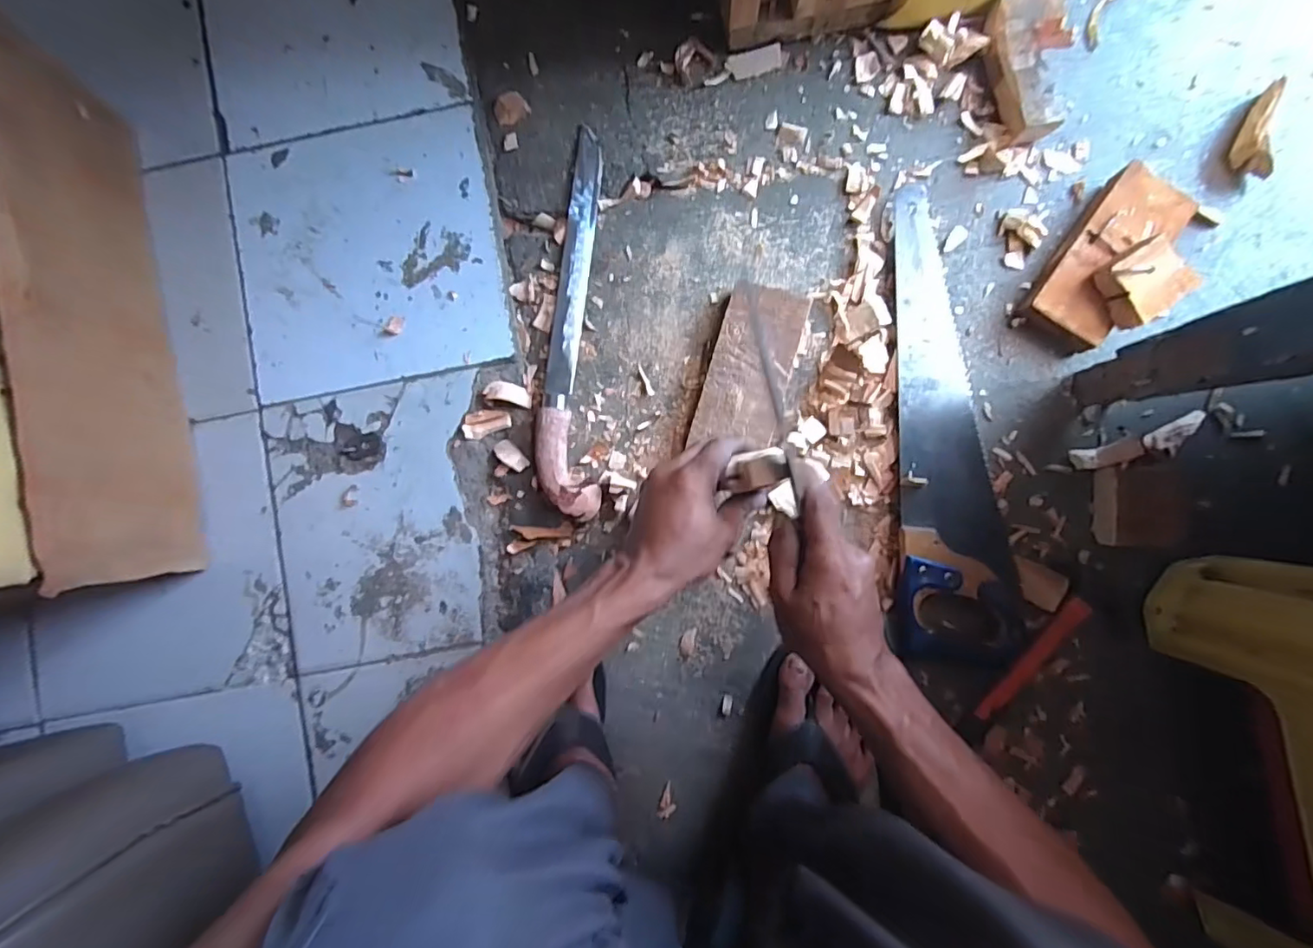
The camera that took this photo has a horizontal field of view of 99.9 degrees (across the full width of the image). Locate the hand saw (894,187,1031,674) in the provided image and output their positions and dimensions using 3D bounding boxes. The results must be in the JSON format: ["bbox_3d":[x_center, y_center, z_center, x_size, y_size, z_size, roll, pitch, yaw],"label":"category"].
[{"bbox_3d":[0.309,-0.051,0.565,0.118,0.024,0.479,1,87,3],"label":"hand saw"}]

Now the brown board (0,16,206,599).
[{"bbox_3d":[-0.539,-0.149,0.531,0.016,0.155,0.504,-12,87,5],"label":"brown board"}]

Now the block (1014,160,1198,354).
[{"bbox_3d":[0.452,-0.216,0.559,0.081,0.041,0.170,35,89,4],"label":"block"}]

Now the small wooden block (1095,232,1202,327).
[{"bbox_3d":[0.469,-0.184,0.528,0.067,0.027,0.063,-34,86,1],"label":"small wooden block"}]

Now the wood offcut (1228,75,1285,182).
[{"bbox_3d":[0.614,-0.349,0.562,0.028,0.030,0.092,6,88,3],"label":"wood offcut"}]

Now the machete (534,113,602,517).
[{"bbox_3d":[-0.090,-0.168,0.602,0.069,0.024,0.422,2,87,3],"label":"machete"}]

